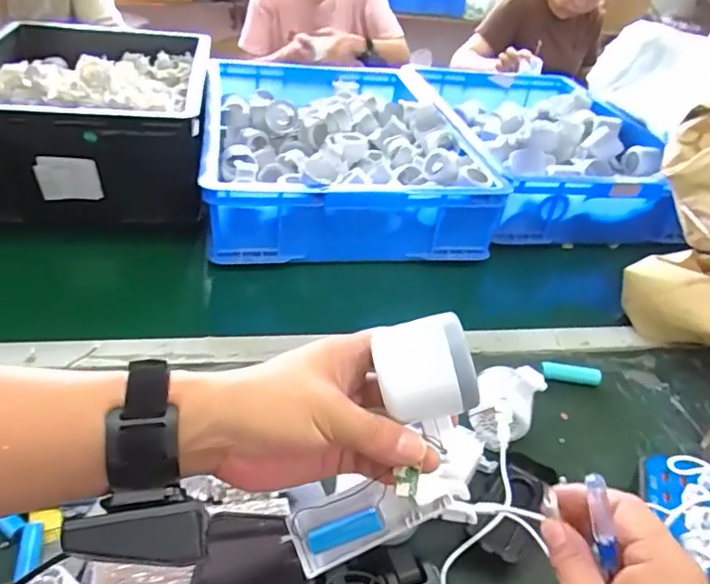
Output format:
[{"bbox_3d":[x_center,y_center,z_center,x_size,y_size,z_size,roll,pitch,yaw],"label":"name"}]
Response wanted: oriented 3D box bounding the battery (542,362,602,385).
[{"bbox_3d":[0.248,0.093,0.641,0.068,0.018,0.019,6,36,-1],"label":"battery"}]

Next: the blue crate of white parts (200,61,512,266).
[{"bbox_3d":[-0.037,-0.268,0.983,0.418,0.130,0.610,-2,37,-12],"label":"blue crate of white parts"}]

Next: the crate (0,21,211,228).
[{"bbox_3d":[-0.420,-0.290,0.898,0.337,0.181,0.442,-1,36,-12],"label":"crate"}]

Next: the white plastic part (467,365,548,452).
[{"bbox_3d":[0.146,0.113,0.551,0.065,0.071,0.060,5,36,-3],"label":"white plastic part"}]

